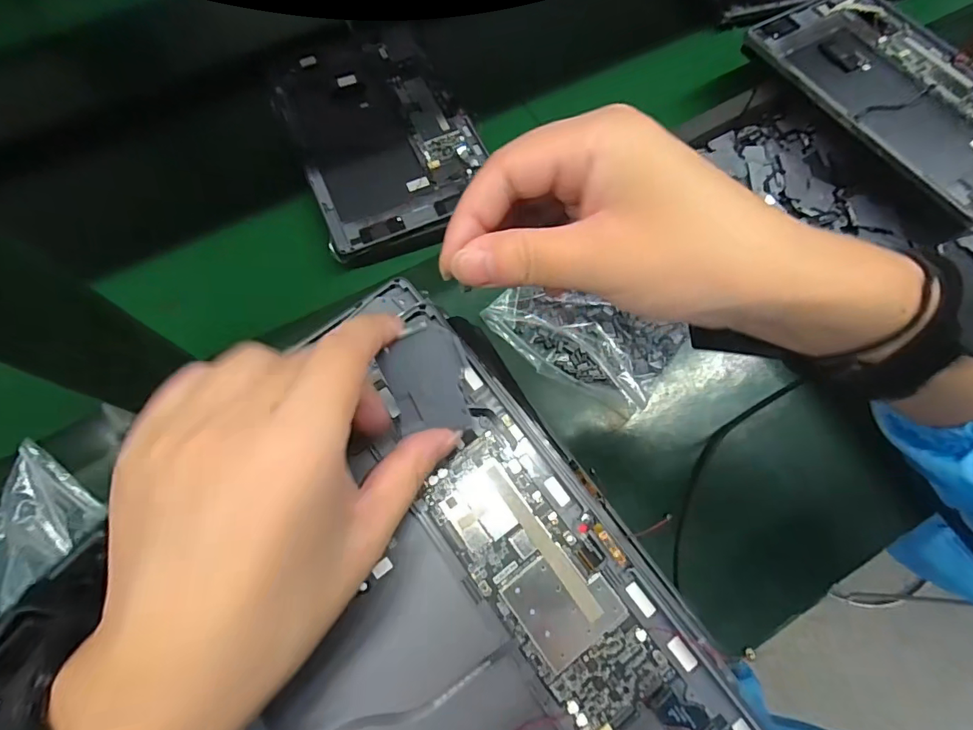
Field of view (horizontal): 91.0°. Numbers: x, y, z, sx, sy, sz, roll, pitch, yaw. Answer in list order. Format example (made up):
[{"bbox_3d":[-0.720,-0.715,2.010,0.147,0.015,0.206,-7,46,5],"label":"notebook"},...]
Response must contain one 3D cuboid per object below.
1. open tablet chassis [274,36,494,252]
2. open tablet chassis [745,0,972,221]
[{"bbox_3d":[-0.105,-0.230,0.470,0.162,0.014,0.248,-23,68,-10],"label":"open tablet chassis"},{"bbox_3d":[0.376,-0.249,0.428,0.167,0.015,0.251,-30,69,-13],"label":"open tablet chassis"}]

